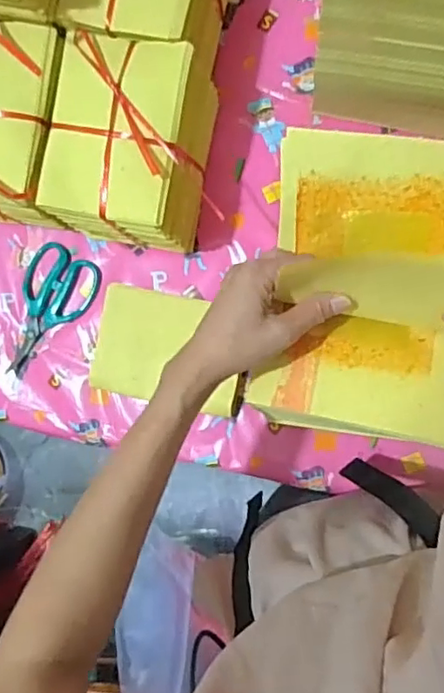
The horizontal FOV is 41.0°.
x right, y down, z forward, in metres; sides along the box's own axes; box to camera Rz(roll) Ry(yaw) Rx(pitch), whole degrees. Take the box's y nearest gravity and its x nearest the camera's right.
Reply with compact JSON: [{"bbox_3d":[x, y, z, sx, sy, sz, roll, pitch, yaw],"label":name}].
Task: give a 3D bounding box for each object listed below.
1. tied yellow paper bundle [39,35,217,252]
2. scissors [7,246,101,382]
[{"bbox_3d":[-0.087,-0.192,0.575,0.130,0.112,0.167,11,92,9],"label":"tied yellow paper bundle"},{"bbox_3d":[-0.201,-0.039,0.670,0.087,0.009,0.150,30,95,8],"label":"scissors"}]

